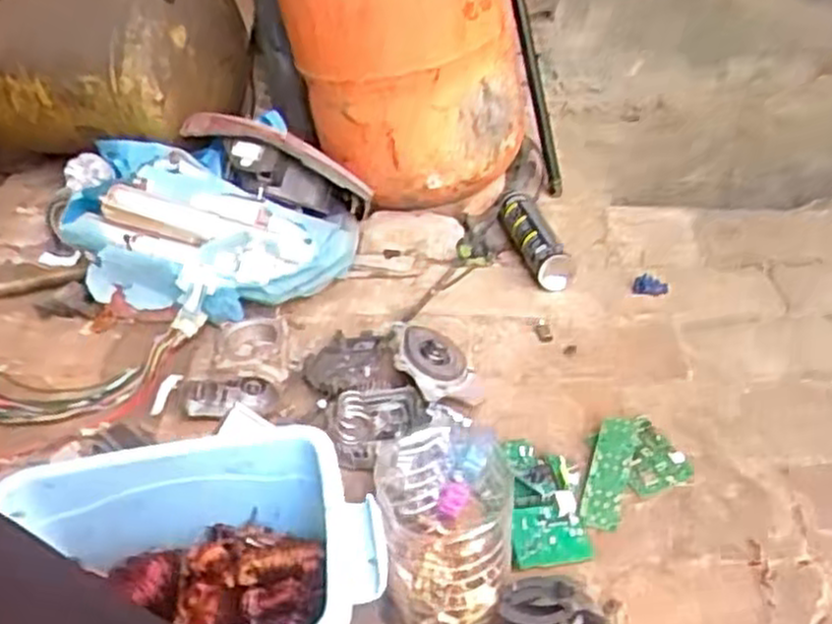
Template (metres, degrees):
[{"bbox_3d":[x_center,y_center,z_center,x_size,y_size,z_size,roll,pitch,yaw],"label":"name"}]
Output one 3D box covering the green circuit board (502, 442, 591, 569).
[{"bbox_3d":[0.120,0.174,0.716,0.065,0.019,0.128,-4,37,2],"label":"green circuit board"}]

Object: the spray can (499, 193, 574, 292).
[{"bbox_3d":[0.155,-0.105,1.059,0.055,0.052,0.214,-16,39,-13],"label":"spray can"}]

